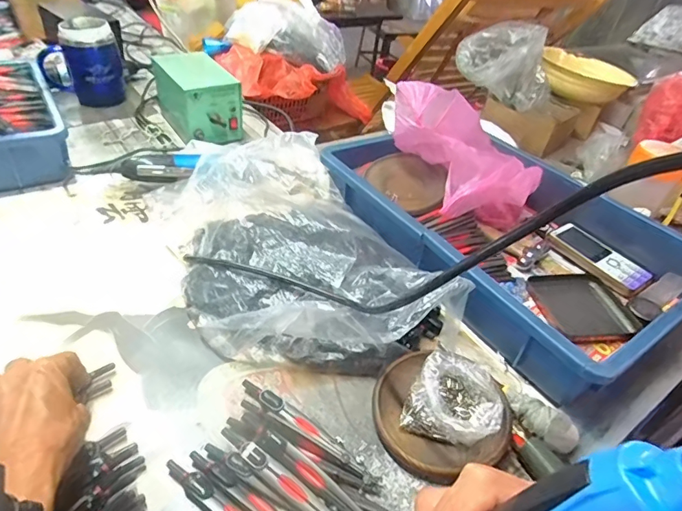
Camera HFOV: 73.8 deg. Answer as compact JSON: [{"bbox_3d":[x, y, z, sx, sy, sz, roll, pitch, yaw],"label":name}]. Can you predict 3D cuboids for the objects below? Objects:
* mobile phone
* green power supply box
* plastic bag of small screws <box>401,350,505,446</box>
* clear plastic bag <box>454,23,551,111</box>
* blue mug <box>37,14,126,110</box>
[{"bbox_3d":[0.331,0.002,0.589,0.058,0.014,0.127,-21,47,-30],"label":"mobile phone"},{"bbox_3d":[-0.241,-0.263,0.759,0.094,0.099,0.163,-20,47,-29],"label":"green power supply box"},{"bbox_3d":[0.100,0.123,0.396,0.075,0.036,0.072,18,41,13],"label":"plastic bag of small screws"},{"bbox_3d":[0.314,-0.366,0.858,0.181,0.107,0.123,23,42,18],"label":"clear plastic bag"},{"bbox_3d":[-0.450,-0.336,0.790,0.124,0.129,0.087,-14,44,-24],"label":"blue mug"}]

